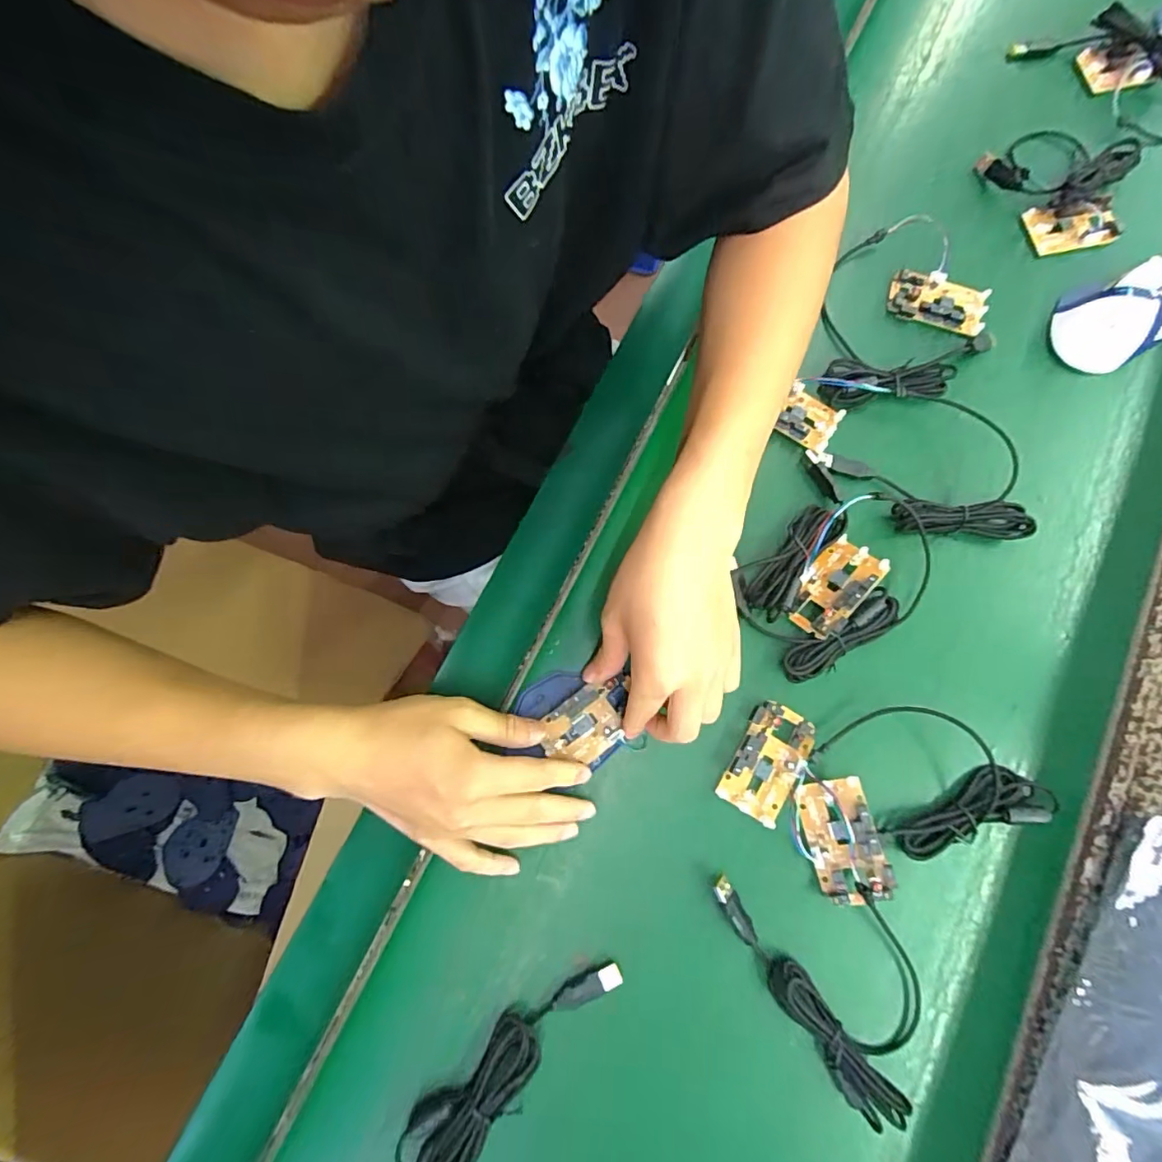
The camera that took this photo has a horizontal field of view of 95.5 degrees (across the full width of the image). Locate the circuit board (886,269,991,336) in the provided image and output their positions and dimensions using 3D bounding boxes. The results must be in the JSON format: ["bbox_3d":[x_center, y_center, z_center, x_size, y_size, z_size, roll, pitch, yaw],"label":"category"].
[{"bbox_3d":[0.303,-0.238,0.448,0.079,0.010,0.043,15,79,1],"label":"circuit board"}]

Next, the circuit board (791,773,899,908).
[{"bbox_3d":[0.173,0.173,0.352,0.045,0.011,0.074,-23,72,27],"label":"circuit board"}]

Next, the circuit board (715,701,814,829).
[{"bbox_3d":[0.131,0.126,0.370,0.043,0.012,0.076,29,80,4],"label":"circuit board"}]

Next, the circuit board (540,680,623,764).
[{"bbox_3d":[0.000,0.105,0.374,0.055,0.009,0.044,-38,82,-8],"label":"circuit board"}]

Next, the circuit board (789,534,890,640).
[{"bbox_3d":[0.187,0.004,0.391,0.043,0.012,0.076,37,78,31],"label":"circuit board"}]

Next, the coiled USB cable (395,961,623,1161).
[{"bbox_3d":[-0.065,0.324,0.328,0.223,0.017,0.042,-42,83,-8],"label":"coiled USB cable"}]

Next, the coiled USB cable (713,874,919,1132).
[{"bbox_3d":[0.164,0.247,0.341,0.087,0.023,0.159,-35,82,-7],"label":"coiled USB cable"}]

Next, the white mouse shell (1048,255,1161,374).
[{"bbox_3d":[0.448,-0.223,0.434,0.100,0.037,0.072,-30,81,-7],"label":"white mouse shell"}]

